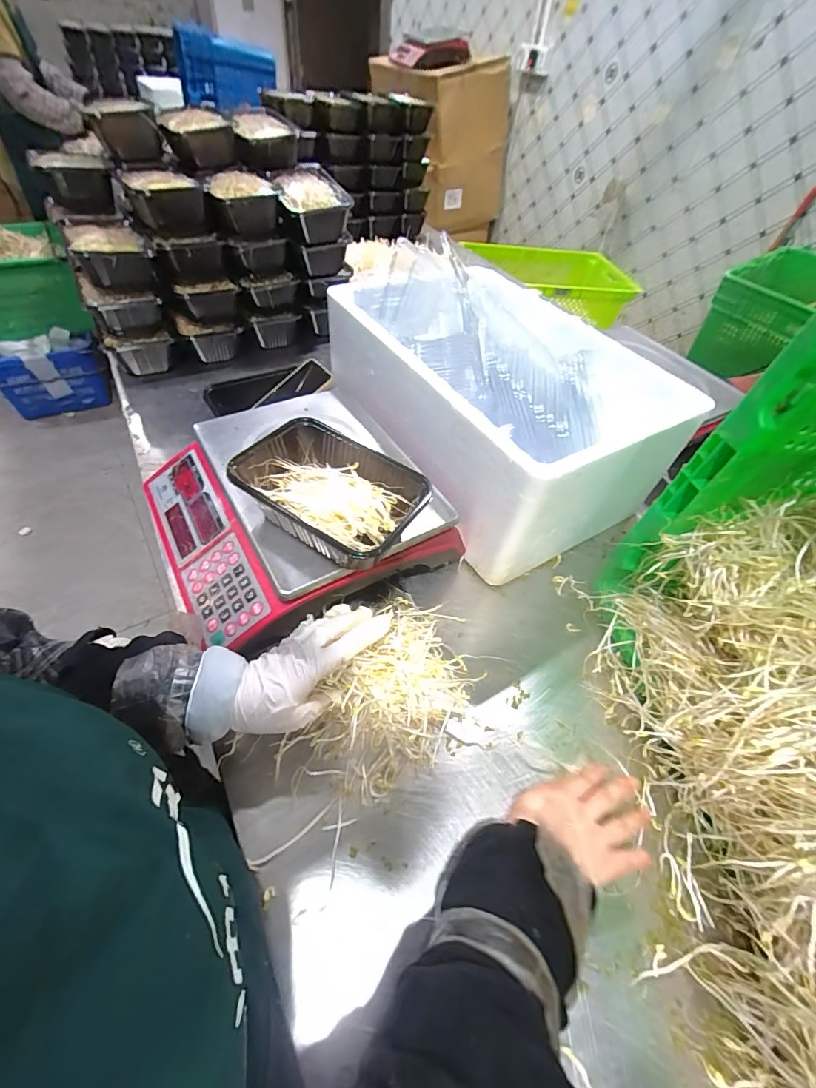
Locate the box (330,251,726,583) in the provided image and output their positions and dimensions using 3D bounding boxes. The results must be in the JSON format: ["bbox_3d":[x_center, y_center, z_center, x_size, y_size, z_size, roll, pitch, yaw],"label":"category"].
[{"bbox_3d":[0.115,-0.205,0.646,0.326,0.208,0.469,-24,57,-23],"label":"box"}]

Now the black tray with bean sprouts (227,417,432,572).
[{"bbox_3d":[-0.084,-0.051,0.439,0.180,0.061,0.126,29,54,18],"label":"black tray with bean sprouts"}]

